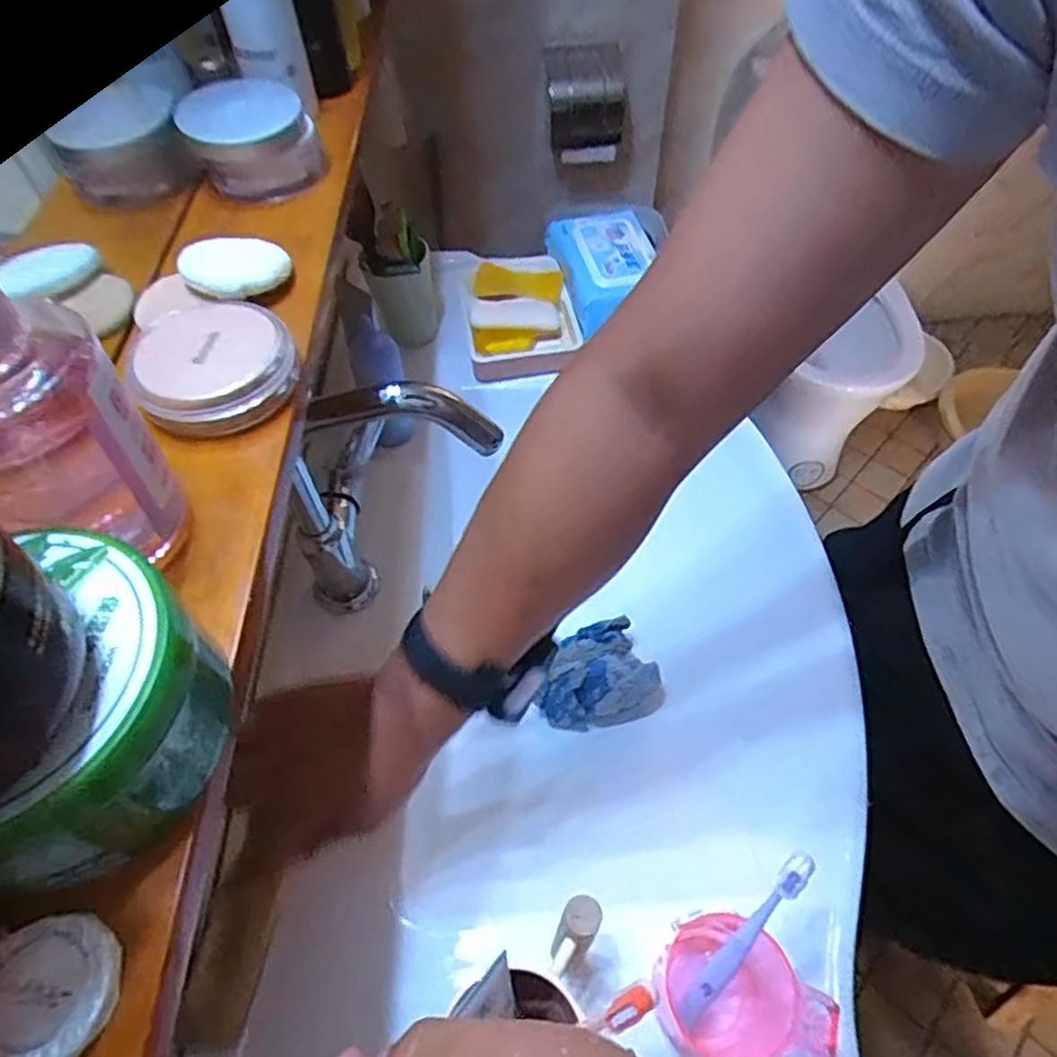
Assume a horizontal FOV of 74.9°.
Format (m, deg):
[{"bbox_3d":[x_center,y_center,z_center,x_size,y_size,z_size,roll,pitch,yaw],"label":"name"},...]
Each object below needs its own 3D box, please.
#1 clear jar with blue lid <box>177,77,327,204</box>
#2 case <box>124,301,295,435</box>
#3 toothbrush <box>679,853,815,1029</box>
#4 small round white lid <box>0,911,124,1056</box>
[{"bbox_3d":[-0.175,-0.249,0.442,0.077,0.055,0.073,-1,54,1],"label":"clear jar with blue lid"},{"bbox_3d":[-0.147,-0.077,0.324,0.071,0.031,0.057,-27,58,-17],"label":"case"},{"bbox_3d":[0.122,0.234,0.391,0.013,0.132,0.014,34,22,23],"label":"toothbrush"},{"bbox_3d":[-0.133,0.129,0.190,0.035,0.007,0.039,4,54,4],"label":"small round white lid"}]

